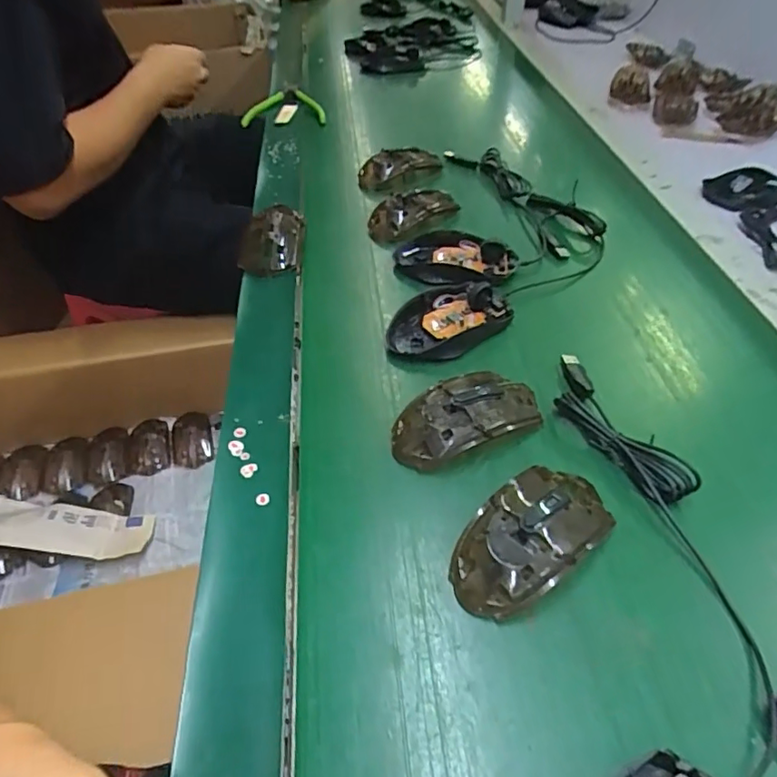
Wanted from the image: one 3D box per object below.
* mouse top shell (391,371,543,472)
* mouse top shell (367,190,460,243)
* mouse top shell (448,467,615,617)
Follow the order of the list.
[{"bbox_3d":[0.053,0.019,0.386,0.105,0.030,0.053,-23,49,-21],"label":"mouse top shell"},{"bbox_3d":[0.029,-0.184,0.583,0.097,0.034,0.046,-23,49,-21],"label":"mouse top shell"},{"bbox_3d":[0.083,0.081,0.322,0.057,0.030,0.110,35,55,30],"label":"mouse top shell"}]

